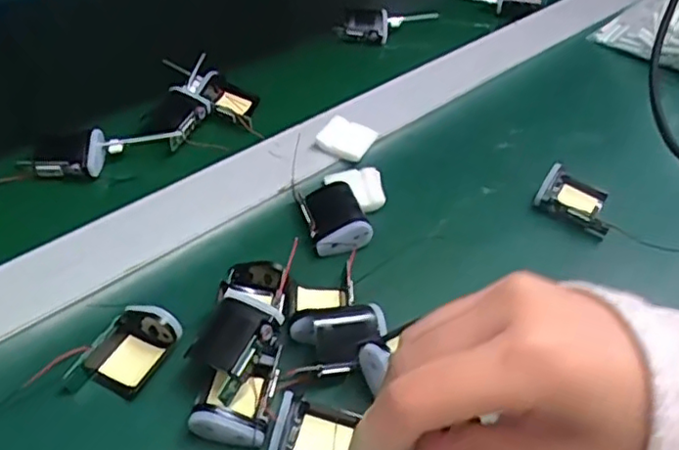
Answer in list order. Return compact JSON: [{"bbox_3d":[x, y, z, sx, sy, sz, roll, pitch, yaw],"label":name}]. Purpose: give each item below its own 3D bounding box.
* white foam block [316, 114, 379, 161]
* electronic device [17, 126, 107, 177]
[{"bbox_3d":[0.005,-0.064,0.462,0.036,0.010,0.034,23,48,14],"label":"white foam block"},{"bbox_3d":[-0.186,-0.048,0.429,0.051,0.026,0.030,0,46,-7],"label":"electronic device"}]

